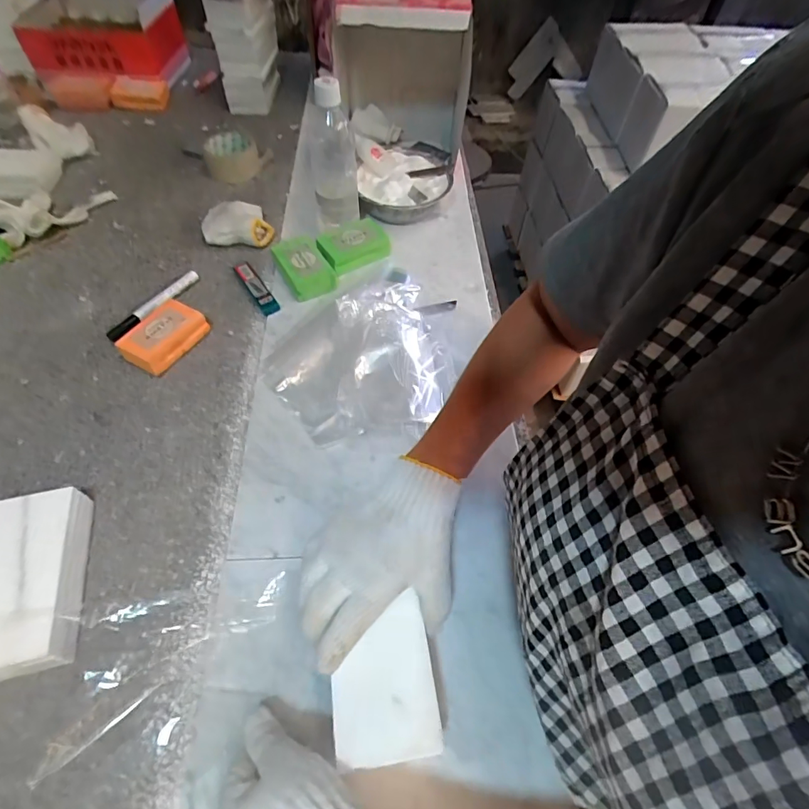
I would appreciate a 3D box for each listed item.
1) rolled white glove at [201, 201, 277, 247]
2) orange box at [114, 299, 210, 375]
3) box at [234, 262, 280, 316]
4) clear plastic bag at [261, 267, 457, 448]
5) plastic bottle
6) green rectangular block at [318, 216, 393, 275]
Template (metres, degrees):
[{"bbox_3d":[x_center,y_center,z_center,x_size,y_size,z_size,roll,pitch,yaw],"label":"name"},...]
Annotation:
[{"bbox_3d":[-0.256,-0.274,0.701,0.100,0.033,0.072,-14,58,-9],"label":"rolled white glove"},{"bbox_3d":[-0.302,-0.086,0.578,0.063,0.032,0.091,23,59,15],"label":"orange box"},{"bbox_3d":[-0.206,-0.163,0.635,0.023,0.007,0.110,-37,62,-2],"label":"box"},{"bbox_3d":[-0.052,-0.084,0.559,0.223,0.064,0.267,-2,56,-1],"label":"clear plastic bag"},{"bbox_3d":[-0.098,-0.333,0.621,0.063,0.175,0.066,-7,57,-4],"label":"plastic bottle"},{"bbox_3d":[-0.071,-0.231,0.666,0.090,0.027,0.066,-25,60,-16],"label":"green rectangular block"}]

